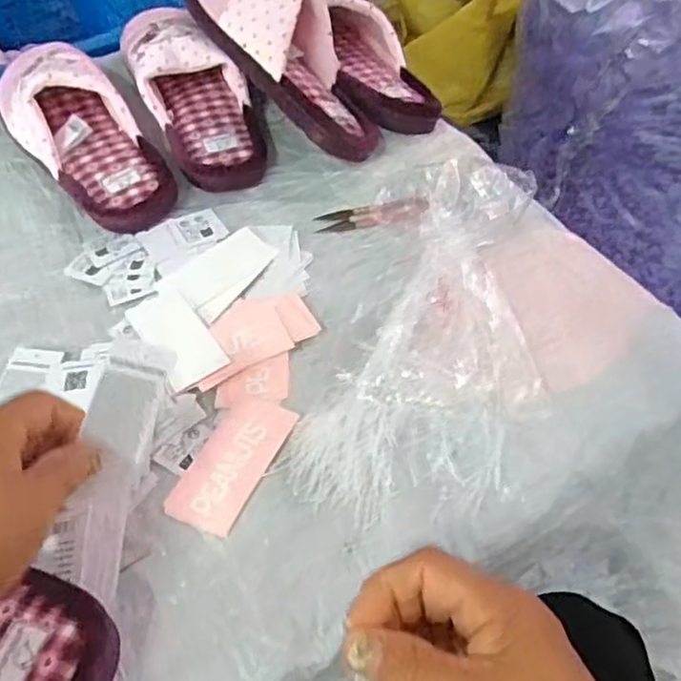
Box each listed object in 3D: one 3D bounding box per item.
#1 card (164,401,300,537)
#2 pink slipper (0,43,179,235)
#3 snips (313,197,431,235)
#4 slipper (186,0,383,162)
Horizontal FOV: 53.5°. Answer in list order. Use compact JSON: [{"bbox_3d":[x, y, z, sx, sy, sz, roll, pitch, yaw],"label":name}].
[{"bbox_3d":[-0.071,0.079,0.447,0.048,0.009,0.098,22,55,16],"label":"card"},{"bbox_3d":[-0.235,-0.194,0.605,0.089,0.073,0.240,-34,73,-24],"label":"pink slipper"},{"bbox_3d":[0.027,-0.108,0.579,0.094,0.013,0.027,-8,50,18],"label":"snips"},{"bbox_3d":[-0.045,-0.270,0.612,0.084,0.066,0.234,-36,85,-25],"label":"slipper"}]

